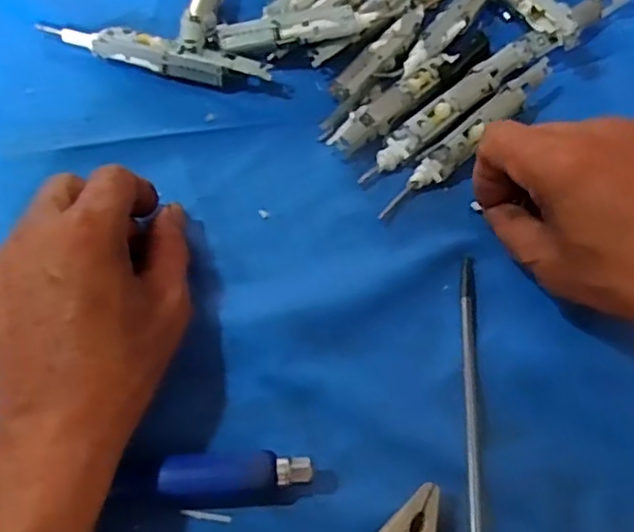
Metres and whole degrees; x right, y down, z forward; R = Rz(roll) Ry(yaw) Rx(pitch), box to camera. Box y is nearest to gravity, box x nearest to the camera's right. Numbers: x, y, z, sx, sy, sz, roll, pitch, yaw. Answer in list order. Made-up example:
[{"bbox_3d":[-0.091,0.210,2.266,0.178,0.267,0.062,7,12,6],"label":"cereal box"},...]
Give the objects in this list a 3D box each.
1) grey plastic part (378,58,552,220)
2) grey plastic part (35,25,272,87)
[{"bbox_3d":[0.090,-0.075,0.377,0.145,0.017,0.016,-41,72,-21],"label":"grey plastic part"},{"bbox_3d":[-0.099,-0.128,0.395,0.144,0.020,0.015,16,63,5],"label":"grey plastic part"}]

